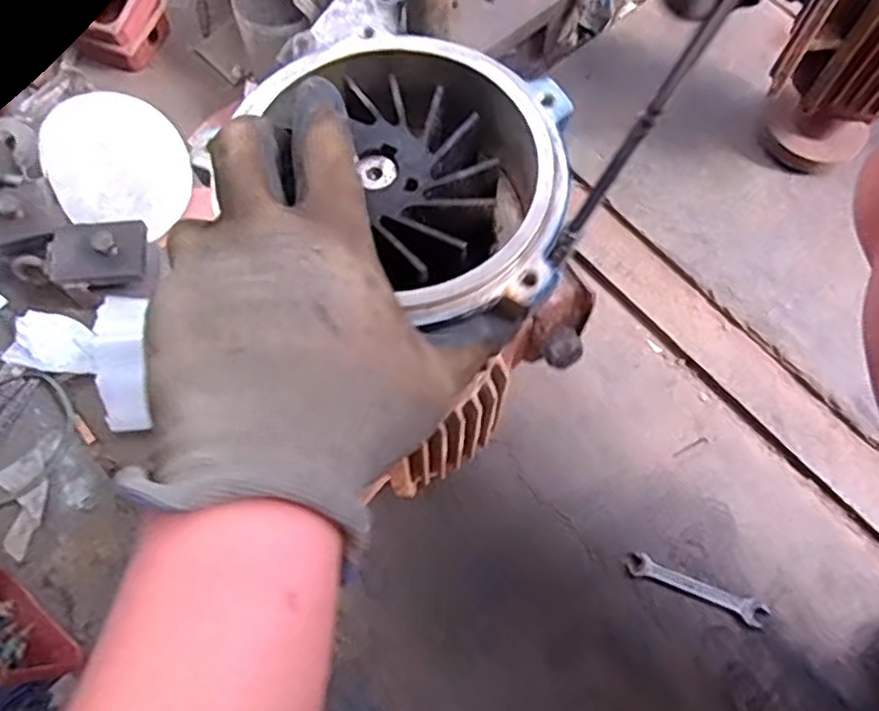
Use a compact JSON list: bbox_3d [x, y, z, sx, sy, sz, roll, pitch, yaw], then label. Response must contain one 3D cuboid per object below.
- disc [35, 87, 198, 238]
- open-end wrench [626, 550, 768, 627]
[{"bbox_3d":[-0.361,-0.216,0.774,0.158,0.008,0.146,-3,116,-6],"label":"disc"},{"bbox_3d":[0.244,0.221,0.653,0.128,0.005,0.023,21,71,8],"label":"open-end wrench"}]

